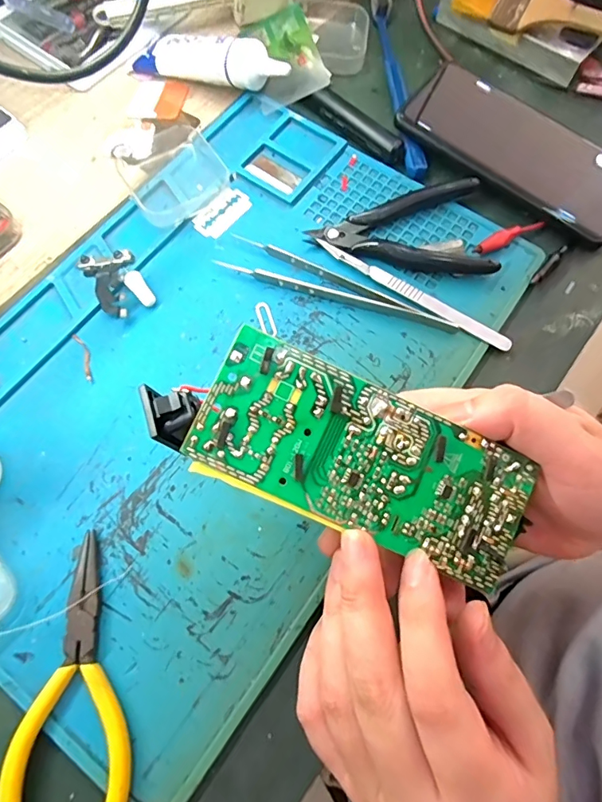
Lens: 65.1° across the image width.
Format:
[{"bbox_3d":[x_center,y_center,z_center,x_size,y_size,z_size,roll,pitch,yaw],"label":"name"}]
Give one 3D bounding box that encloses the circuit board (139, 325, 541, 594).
[{"bbox_3d":[0.017,0.019,0.188,0.150,0.017,0.057,22,71,-2],"label":"circuit board"}]

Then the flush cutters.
[{"bbox_3d":[0.070,-0.120,0.310,0.114,0.013,0.067,12,71,3],"label":"flush cutters"}]

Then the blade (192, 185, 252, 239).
[{"bbox_3d":[-0.053,-0.128,0.319,0.022,0.004,0.042,39,75,4],"label":"blade"}]

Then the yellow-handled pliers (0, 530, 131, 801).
[{"bbox_3d":[-0.110,0.130,0.216,0.052,0.015,0.127,-11,71,-5],"label":"yellow-handled pliers"}]

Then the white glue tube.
[{"bbox_3d":[-0.068,-0.252,0.348,0.127,0.023,0.025,18,71,18],"label":"white glue tube"}]

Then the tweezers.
[{"bbox_3d":[0.022,-0.071,0.296,0.151,0.007,0.026,23,72,6],"label":"tweezers"}]

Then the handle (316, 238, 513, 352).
[{"bbox_3d":[0.069,-0.068,0.296,0.133,0.005,0.010,32,73,9],"label":"handle"}]

